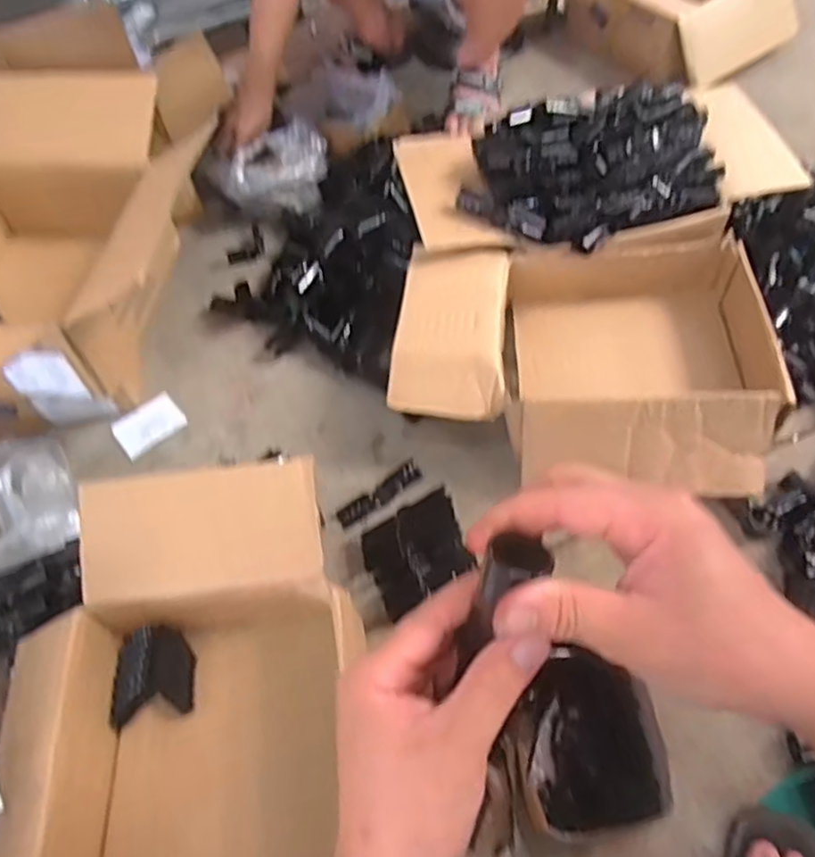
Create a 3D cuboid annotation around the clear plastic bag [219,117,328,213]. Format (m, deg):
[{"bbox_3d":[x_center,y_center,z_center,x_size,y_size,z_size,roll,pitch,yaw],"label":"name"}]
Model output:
[{"bbox_3d":[-0.219,-0.451,1.180,0.196,0.122,0.092,-37,64,-17],"label":"clear plastic bag"}]

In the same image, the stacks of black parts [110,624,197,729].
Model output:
[{"bbox_3d":[-0.294,0.285,0.777,0.089,0.036,0.106,-6,59,0],"label":"stacks of black parts"}]

